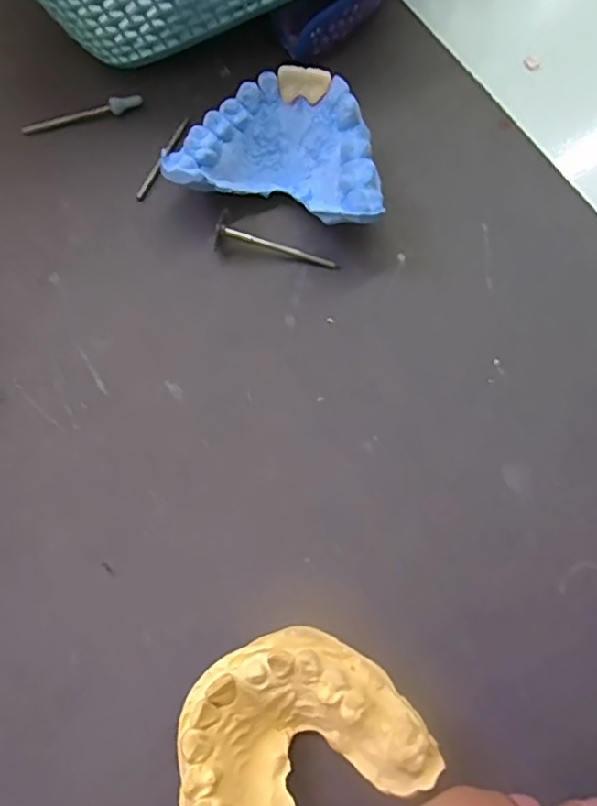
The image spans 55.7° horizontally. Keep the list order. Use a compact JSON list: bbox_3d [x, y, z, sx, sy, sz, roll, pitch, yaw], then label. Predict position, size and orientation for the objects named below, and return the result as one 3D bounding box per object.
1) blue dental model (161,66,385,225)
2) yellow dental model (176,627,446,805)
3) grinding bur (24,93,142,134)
[{"bbox_3d":[-0.004,-0.088,0.204,0.071,0.026,0.052,14,74,5],"label":"blue dental model"},{"bbox_3d":[-0.004,0.093,0.154,0.066,0.028,0.051,-34,77,-9],"label":"yellow dental model"},{"bbox_3d":[-0.086,-0.115,0.224,0.048,0.006,0.007,-9,75,-2],"label":"grinding bur"}]

